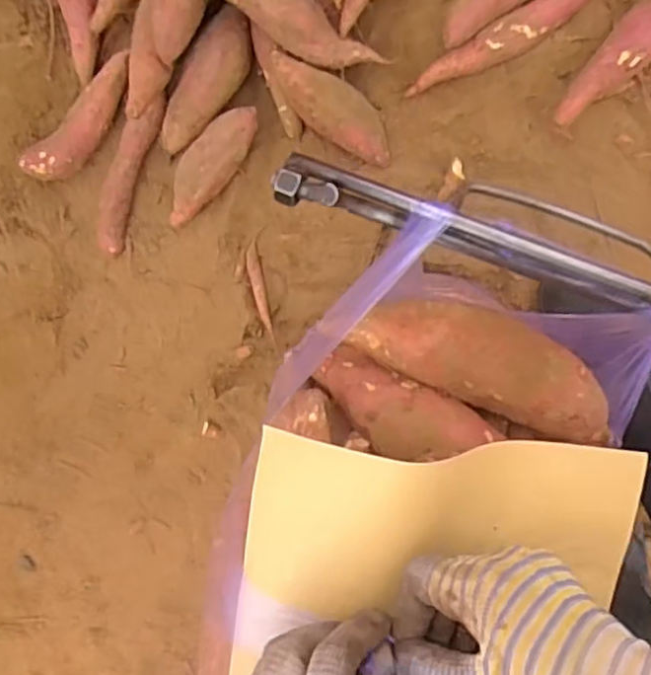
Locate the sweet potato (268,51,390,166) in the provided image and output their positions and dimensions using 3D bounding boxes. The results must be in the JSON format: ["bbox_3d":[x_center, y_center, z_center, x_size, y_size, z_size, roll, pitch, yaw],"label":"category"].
[{"bbox_3d":[0.010,-0.315,0.912,0.201,0.072,0.073,34,102,1],"label":"sweet potato"}]

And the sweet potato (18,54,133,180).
[{"bbox_3d":[-0.356,-0.315,0.976,0.243,0.052,0.070,-42,92,12],"label":"sweet potato"}]

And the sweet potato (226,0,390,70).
[{"bbox_3d":[-0.036,-0.402,0.836,0.241,0.056,0.069,28,98,-16],"label":"sweet potato"}]

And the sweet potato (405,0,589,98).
[{"bbox_3d":[0.230,-0.379,0.838,0.266,0.045,0.051,-30,95,11],"label":"sweet potato"}]

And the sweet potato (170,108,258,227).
[{"bbox_3d":[-0.169,-0.246,0.956,0.072,0.072,0.204,36,102,0],"label":"sweet potato"}]

